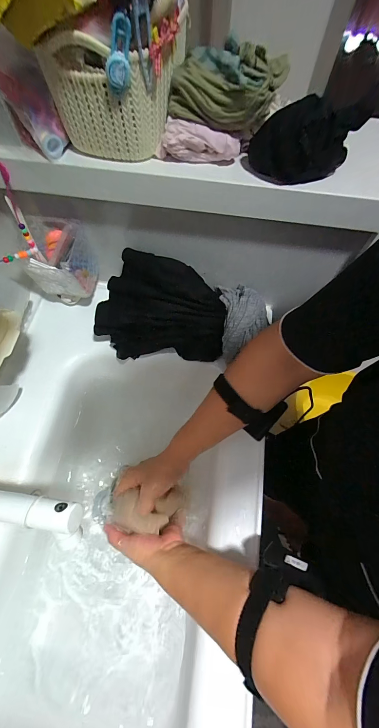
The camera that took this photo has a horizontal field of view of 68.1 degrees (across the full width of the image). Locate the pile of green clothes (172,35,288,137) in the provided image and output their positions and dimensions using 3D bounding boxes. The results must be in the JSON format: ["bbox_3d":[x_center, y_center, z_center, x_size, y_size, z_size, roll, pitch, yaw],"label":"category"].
[{"bbox_3d":[0.040,-0.310,0.314,0.119,0.059,0.067,19,65,7],"label":"pile of green clothes"}]

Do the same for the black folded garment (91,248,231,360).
[{"bbox_3d":[-0.045,-0.093,0.493,0.216,0.115,0.142,7,64,2],"label":"black folded garment"}]

